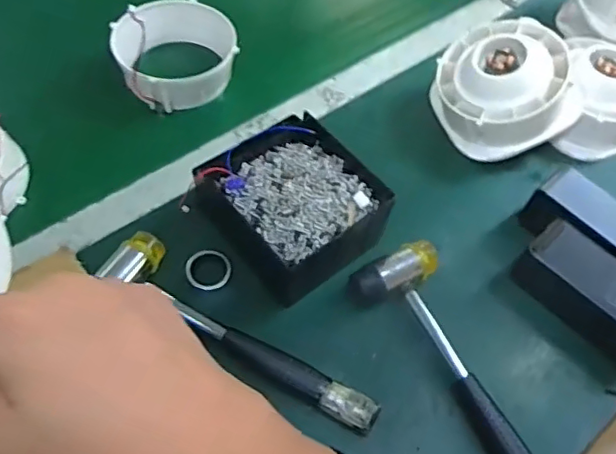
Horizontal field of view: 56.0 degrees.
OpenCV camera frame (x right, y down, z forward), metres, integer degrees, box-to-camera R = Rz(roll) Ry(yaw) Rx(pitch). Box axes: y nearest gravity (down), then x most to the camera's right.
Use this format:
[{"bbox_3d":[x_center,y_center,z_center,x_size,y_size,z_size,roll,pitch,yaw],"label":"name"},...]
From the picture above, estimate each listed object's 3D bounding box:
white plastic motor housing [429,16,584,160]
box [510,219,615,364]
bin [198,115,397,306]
[{"bbox_3d":[0.201,-0.149,0.606,0.137,0.064,0.141,-28,74,11],"label":"white plastic motor housing"},{"bbox_3d":[0.247,0.059,0.502,0.061,0.056,0.132,-36,67,-25],"label":"box"},{"bbox_3d":[-0.016,-0.019,0.525,0.141,0.067,0.146,-27,64,-21],"label":"bin"}]

